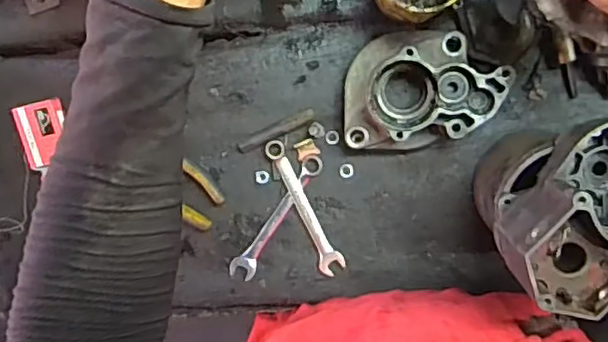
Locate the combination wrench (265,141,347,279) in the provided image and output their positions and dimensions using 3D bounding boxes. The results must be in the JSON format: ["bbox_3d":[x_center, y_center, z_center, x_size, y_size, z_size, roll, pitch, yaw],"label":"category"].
[{"bbox_3d":[0.001,0.036,0.621,0.023,0.008,0.143,-25,93,8],"label":"combination wrench"}]

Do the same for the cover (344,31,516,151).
[{"bbox_3d":[0.107,-0.072,0.566,0.137,0.063,0.104,1,96,6],"label":"cover"}]

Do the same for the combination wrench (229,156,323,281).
[{"bbox_3d":[-0.027,0.048,0.627,0.025,0.006,0.146,35,98,2],"label":"combination wrench"}]

